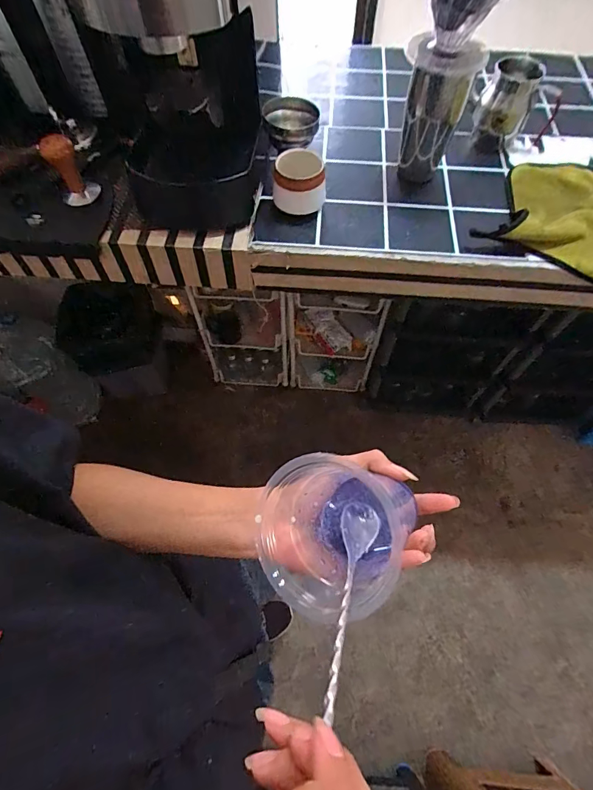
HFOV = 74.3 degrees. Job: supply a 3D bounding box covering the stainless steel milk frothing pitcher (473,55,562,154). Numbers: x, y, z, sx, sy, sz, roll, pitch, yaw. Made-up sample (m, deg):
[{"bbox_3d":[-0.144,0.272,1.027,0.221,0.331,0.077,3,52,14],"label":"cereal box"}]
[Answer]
[{"bbox_3d":[0.349,-0.455,0.616,0.112,0.107,0.067,26,65,13],"label":"stainless steel milk frothing pitcher"}]

